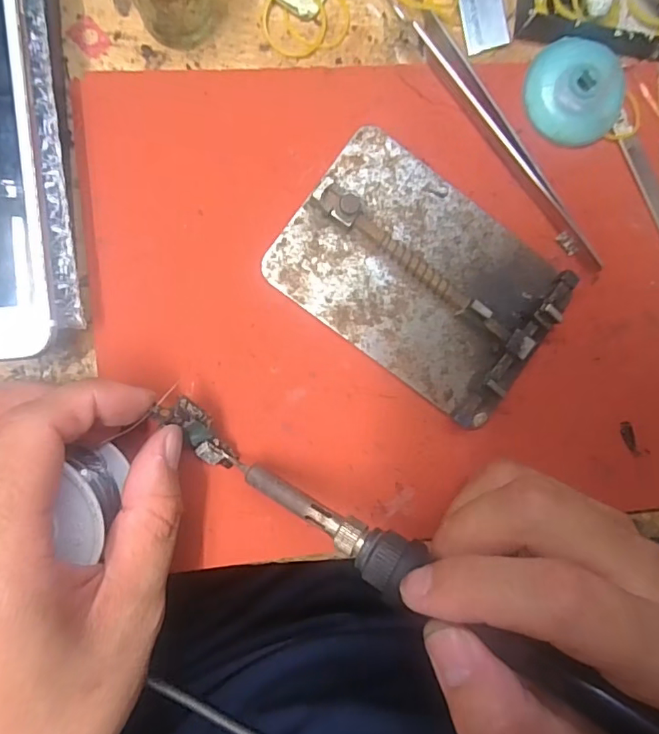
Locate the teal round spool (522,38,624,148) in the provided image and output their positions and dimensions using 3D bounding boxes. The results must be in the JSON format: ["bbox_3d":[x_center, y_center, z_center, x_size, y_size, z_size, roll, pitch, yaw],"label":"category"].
[{"bbox_3d":[0.106,-0.119,0.218,0.039,0.012,0.043,-34,96,-4],"label":"teal round spool"}]

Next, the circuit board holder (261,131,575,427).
[{"bbox_3d":[0.039,-0.037,0.211,0.113,0.015,0.078,37,88,-7],"label":"circuit board holder"}]

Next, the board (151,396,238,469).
[{"bbox_3d":[-0.051,0.028,0.202,0.015,0.005,0.036,-34,121,-4],"label":"board"}]

